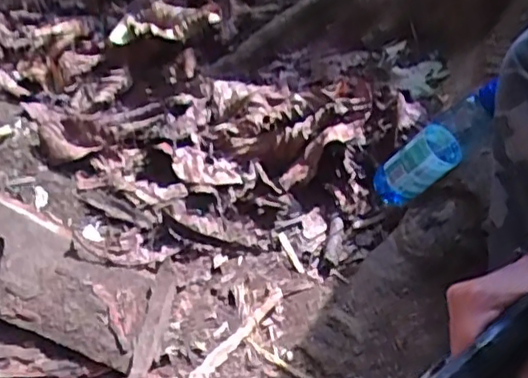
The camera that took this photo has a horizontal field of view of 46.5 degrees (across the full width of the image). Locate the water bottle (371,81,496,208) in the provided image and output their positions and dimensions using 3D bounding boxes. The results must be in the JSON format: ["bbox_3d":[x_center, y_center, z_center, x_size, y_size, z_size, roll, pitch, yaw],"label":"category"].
[{"bbox_3d":[0.224,-0.048,0.784,0.072,0.218,0.055,32,40,-14],"label":"water bottle"}]

